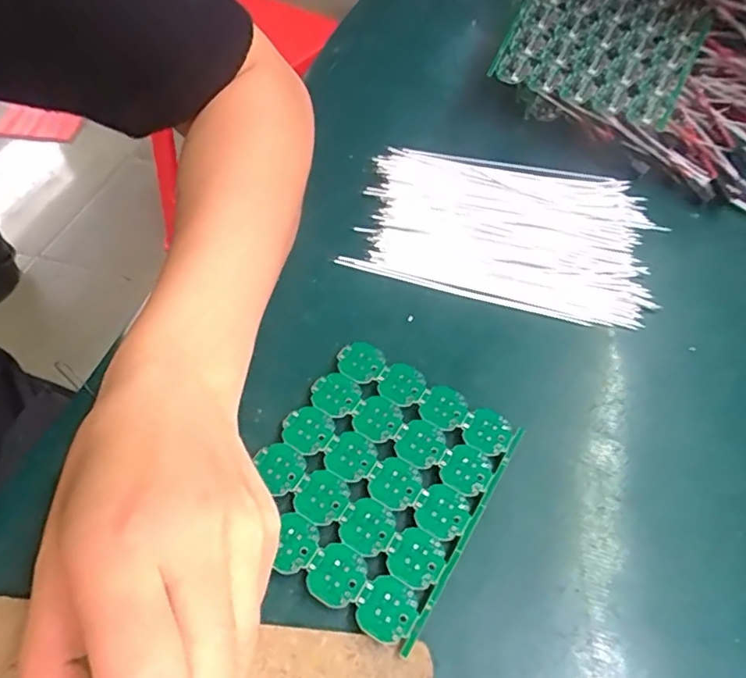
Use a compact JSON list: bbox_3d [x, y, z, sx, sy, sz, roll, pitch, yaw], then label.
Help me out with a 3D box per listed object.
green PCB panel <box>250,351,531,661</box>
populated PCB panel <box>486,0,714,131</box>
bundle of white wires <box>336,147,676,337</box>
[{"bbox_3d":[0.001,0.058,0.246,0.090,0.009,0.105,28,56,16],"label":"green PCB panel"},{"bbox_3d":[0.158,-0.208,0.391,0.119,0.014,0.116,26,80,12],"label":"populated PCB panel"},{"bbox_3d":[0.079,-0.069,0.343,0.165,0.016,0.116,13,53,5],"label":"bundle of white wires"}]

